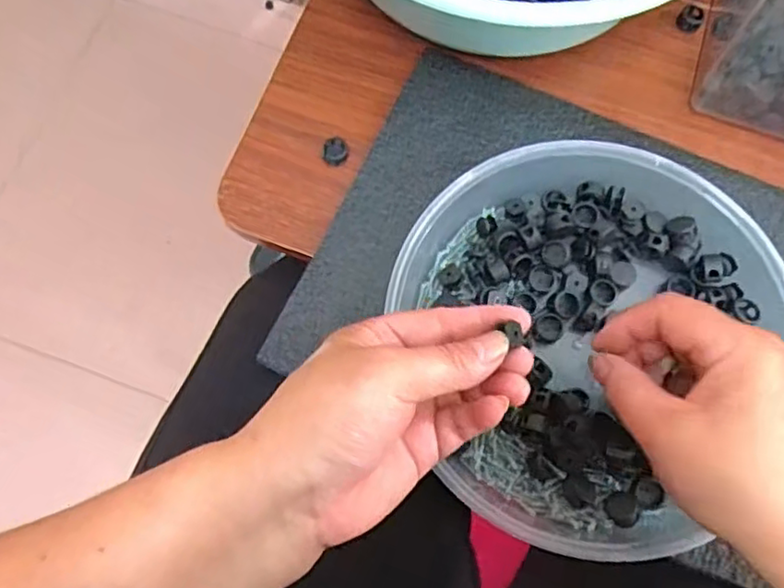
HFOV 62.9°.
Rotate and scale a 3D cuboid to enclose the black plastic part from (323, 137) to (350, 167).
[{"bbox_3d":[-0.038,-0.096,0.432,0.016,0.004,0.021,1,74,0],"label":"black plastic part"}]

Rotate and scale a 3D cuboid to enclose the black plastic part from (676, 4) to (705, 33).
[{"bbox_3d":[0.230,-0.212,0.492,0.018,0.008,0.020,35,77,9],"label":"black plastic part"}]

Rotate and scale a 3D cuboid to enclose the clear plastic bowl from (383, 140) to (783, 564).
[{"bbox_3d":[0.116,0.011,0.378,0.209,0.047,0.250,41,78,10],"label":"clear plastic bowl"}]

